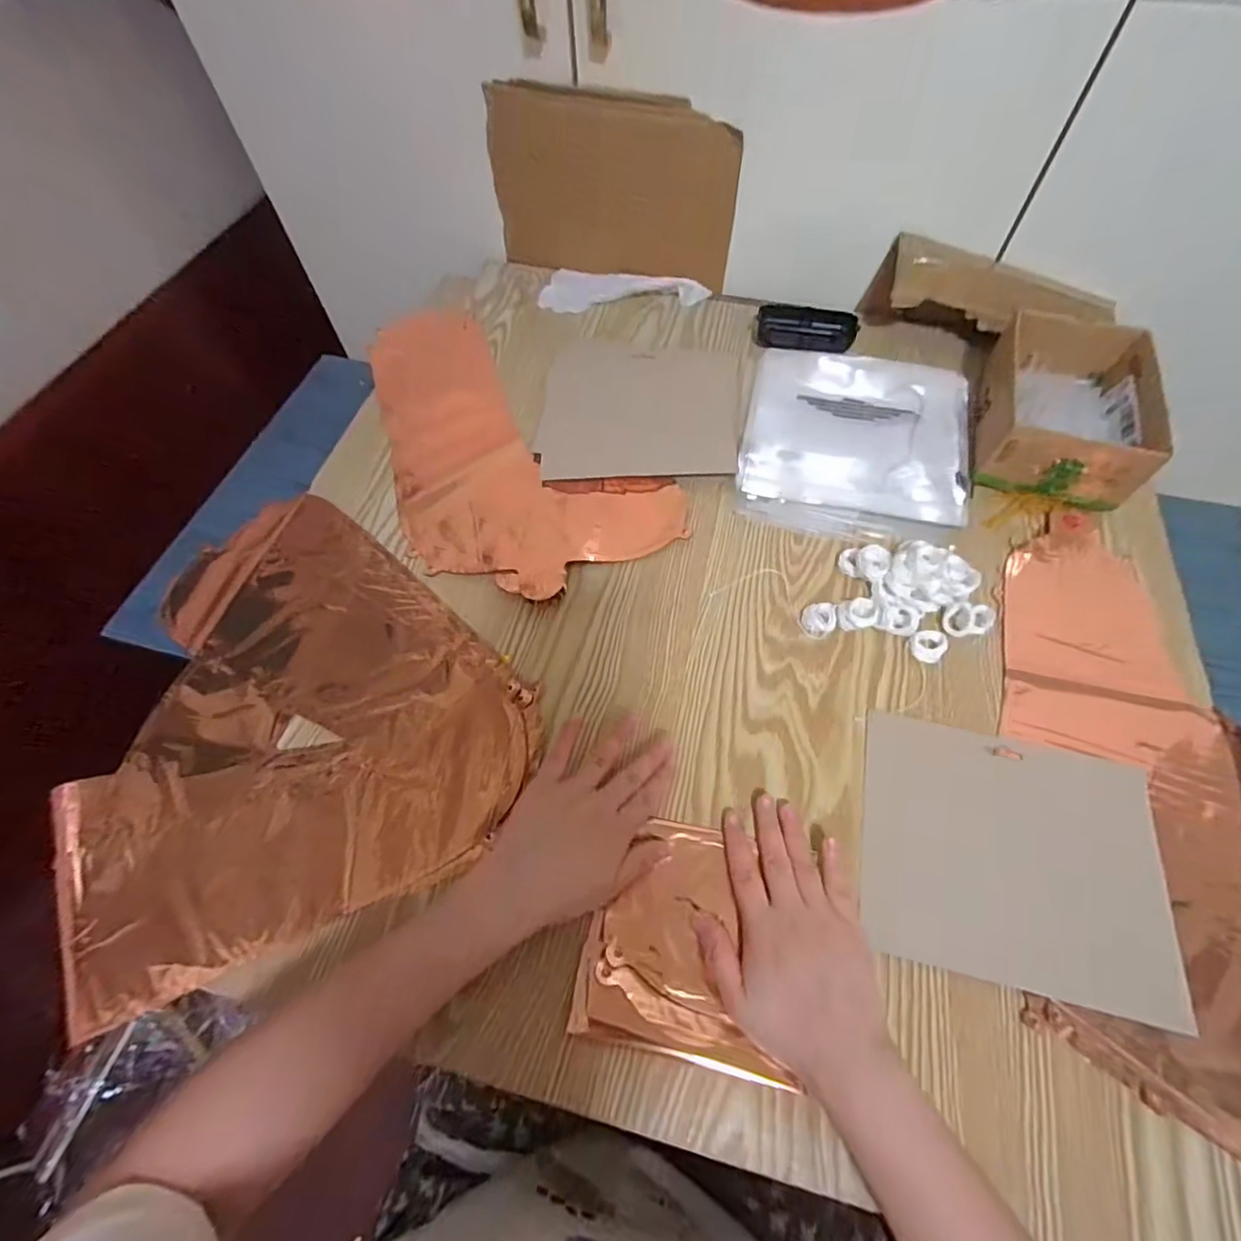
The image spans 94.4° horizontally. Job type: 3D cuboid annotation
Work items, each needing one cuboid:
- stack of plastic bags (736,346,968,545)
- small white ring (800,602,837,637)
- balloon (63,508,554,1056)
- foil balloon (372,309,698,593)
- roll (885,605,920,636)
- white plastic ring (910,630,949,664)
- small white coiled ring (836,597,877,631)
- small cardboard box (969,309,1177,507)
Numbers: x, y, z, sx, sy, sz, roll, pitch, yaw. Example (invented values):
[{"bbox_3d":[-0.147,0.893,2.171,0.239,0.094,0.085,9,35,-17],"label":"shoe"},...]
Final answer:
[{"bbox_3d":[0.231,-0.181,0.565,0.210,0.027,0.226,12,61,8],"label":"stack of plastic bags"},{"bbox_3d":[0.163,-0.001,0.474,0.027,0.007,0.030,19,62,12],"label":"small white ring"},{"bbox_3d":[-0.268,0.053,0.459,0.318,0.015,0.371,-26,62,-13],"label":"balloon"},{"bbox_3d":[-0.153,-0.180,0.586,0.217,0.010,0.437,-37,66,-18],"label":"foil balloon"},{"bbox_3d":[0.229,0.001,0.467,0.024,0.015,0.024,0,60,1],"label":"roll"},{"bbox_3d":[0.247,0.019,0.460,0.027,0.008,0.026,0,60,1],"label":"white plastic ring"},{"bbox_3d":[0.193,-0.005,0.472,0.029,0.014,0.026,-5,60,-2],"label":"small white coiled ring"},{"bbox_3d":[0.418,-0.204,0.545,0.128,0.068,0.193,16,61,10],"label":"small cardboard box"}]

